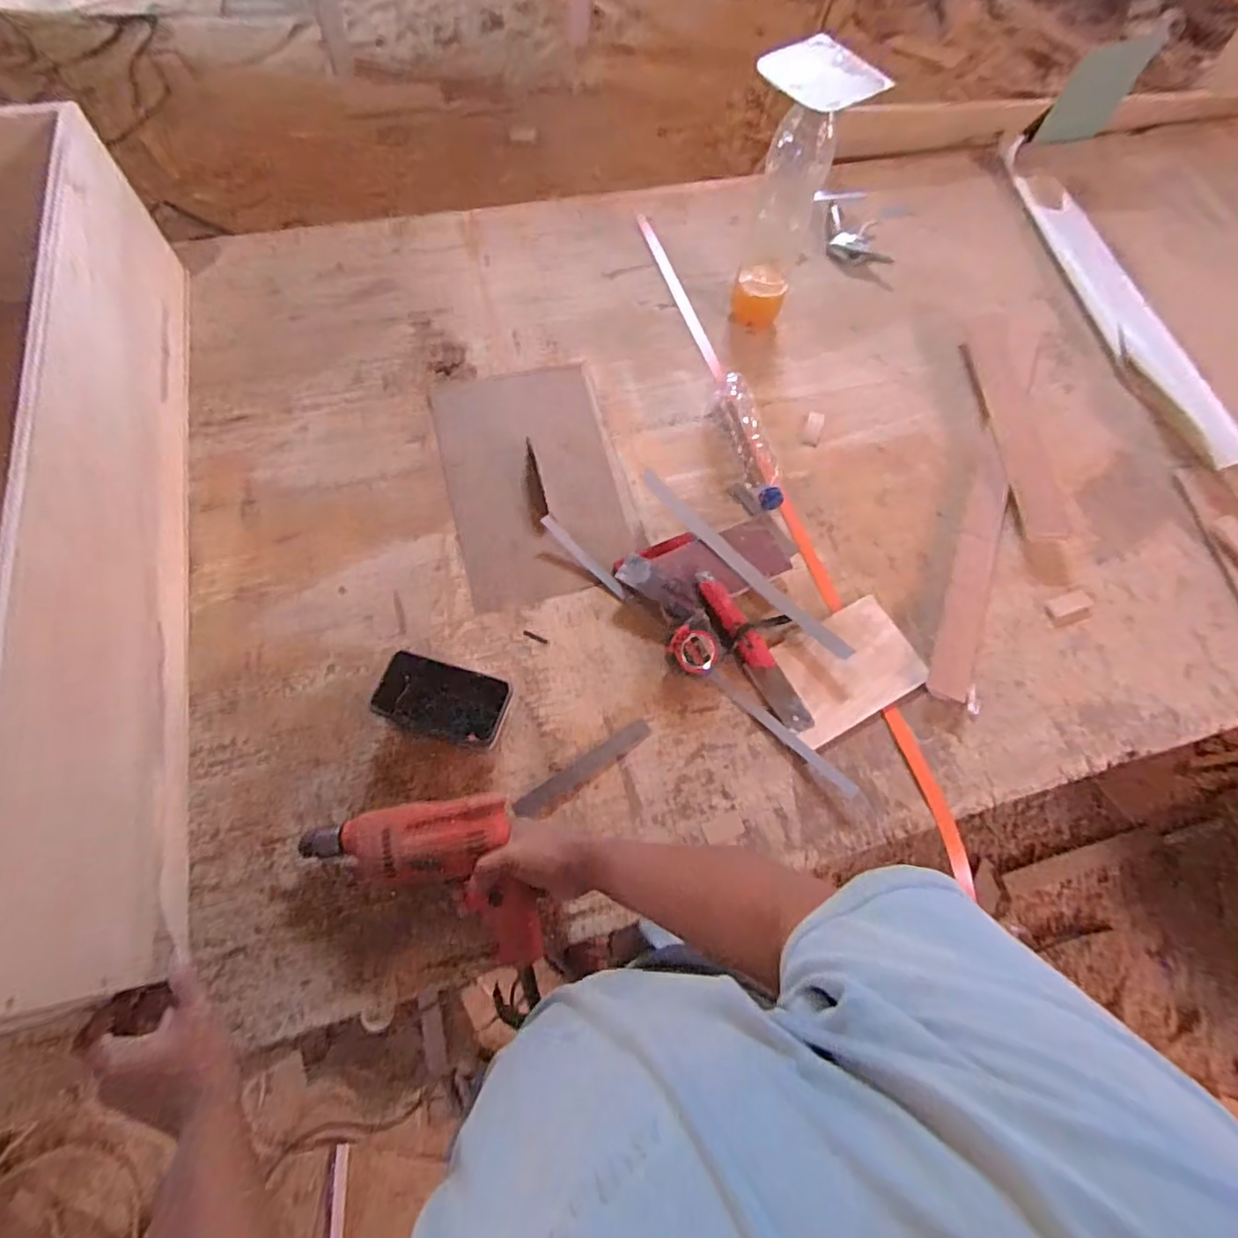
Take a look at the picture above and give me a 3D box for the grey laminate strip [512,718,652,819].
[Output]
[{"bbox_3d":[-0.040,0.175,0.702,0.179,0.004,0.026,-33,71,-17],"label":"grey laminate strip"}]

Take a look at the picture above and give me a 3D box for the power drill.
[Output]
[{"bbox_3d":[-0.202,0.271,0.600,0.227,0.067,0.160,-7,66,-6],"label":"power drill"}]

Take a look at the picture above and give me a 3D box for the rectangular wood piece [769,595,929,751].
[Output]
[{"bbox_3d":[0.284,0.062,0.761,0.186,0.015,0.130,-26,69,-14],"label":"rectangular wood piece"}]

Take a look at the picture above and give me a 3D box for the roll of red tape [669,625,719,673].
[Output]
[{"bbox_3d":[0.090,0.039,0.733,0.064,0.028,0.050,25,81,-12],"label":"roll of red tape"}]

